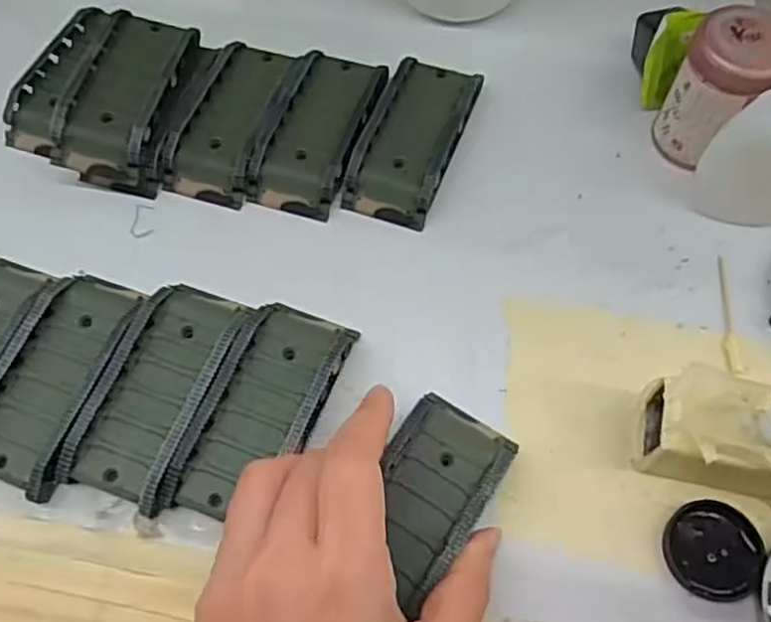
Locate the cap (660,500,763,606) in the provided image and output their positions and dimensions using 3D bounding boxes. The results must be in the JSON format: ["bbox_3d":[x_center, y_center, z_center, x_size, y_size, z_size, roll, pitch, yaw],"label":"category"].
[{"bbox_3d":[0.124,0.091,0.267,0.035,0.007,0.034,0,63,1],"label":"cap"}]

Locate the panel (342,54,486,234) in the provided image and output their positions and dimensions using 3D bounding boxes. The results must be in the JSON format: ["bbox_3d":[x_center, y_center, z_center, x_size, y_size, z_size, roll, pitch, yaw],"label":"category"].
[{"bbox_3d":[0.014,-0.089,0.356,0.044,0.018,0.096,18,65,10],"label":"panel"}]

